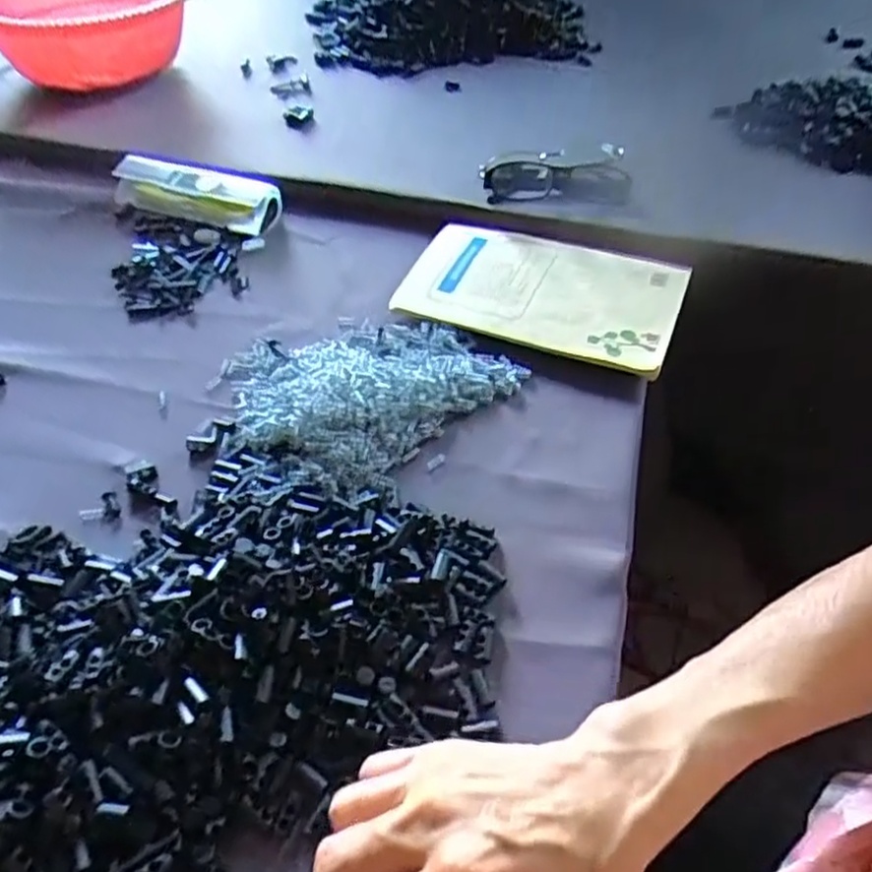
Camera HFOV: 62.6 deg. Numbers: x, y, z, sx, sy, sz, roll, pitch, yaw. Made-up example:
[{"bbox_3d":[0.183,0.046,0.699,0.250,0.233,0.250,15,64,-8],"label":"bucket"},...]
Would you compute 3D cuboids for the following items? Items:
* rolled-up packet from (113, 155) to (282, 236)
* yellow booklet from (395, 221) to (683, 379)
[{"bbox_3d":[-0.216,-0.221,0.651,0.153,0.032,0.052,15,50,14],"label":"rolled-up packet"},{"bbox_3d":[0.085,-0.116,0.554,0.198,0.017,0.134,19,51,15],"label":"yellow booklet"}]

